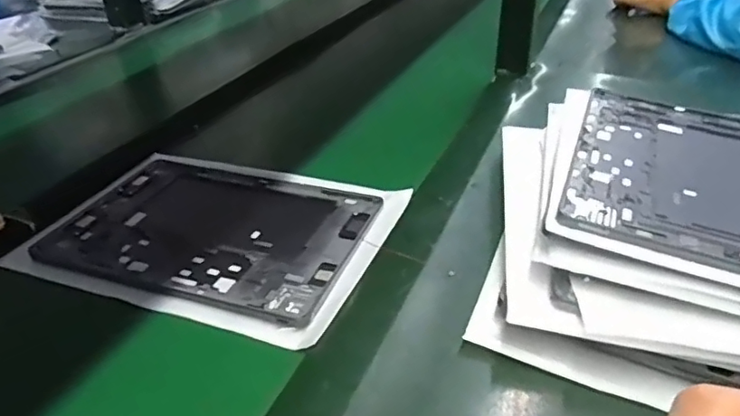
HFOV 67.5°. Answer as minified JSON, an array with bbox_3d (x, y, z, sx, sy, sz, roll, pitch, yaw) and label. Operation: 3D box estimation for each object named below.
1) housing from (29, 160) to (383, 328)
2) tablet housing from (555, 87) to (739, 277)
[{"bbox_3d":[-0.137,0.016,0.488,0.261,0.012,0.171,11,35,17],"label":"housing"},{"bbox_3d":[0.256,-0.033,0.452,0.168,0.006,0.271,17,37,18],"label":"tablet housing"}]

